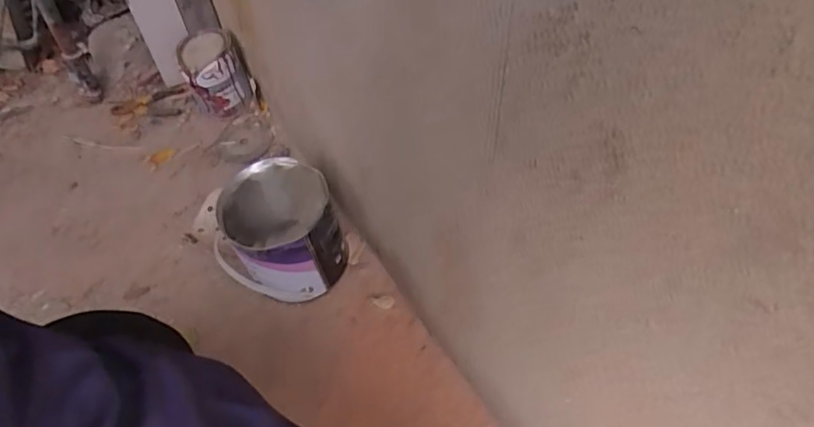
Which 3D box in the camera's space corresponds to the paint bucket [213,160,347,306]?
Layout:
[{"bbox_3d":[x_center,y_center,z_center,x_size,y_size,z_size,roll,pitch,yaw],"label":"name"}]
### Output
[{"bbox_3d":[-0.185,0.034,0.797,0.160,0.157,0.155,-2,52,2],"label":"paint bucket"}]

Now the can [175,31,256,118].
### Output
[{"bbox_3d":[-0.361,-0.264,1.054,0.113,0.135,0.115,-2,52,2],"label":"can"}]

